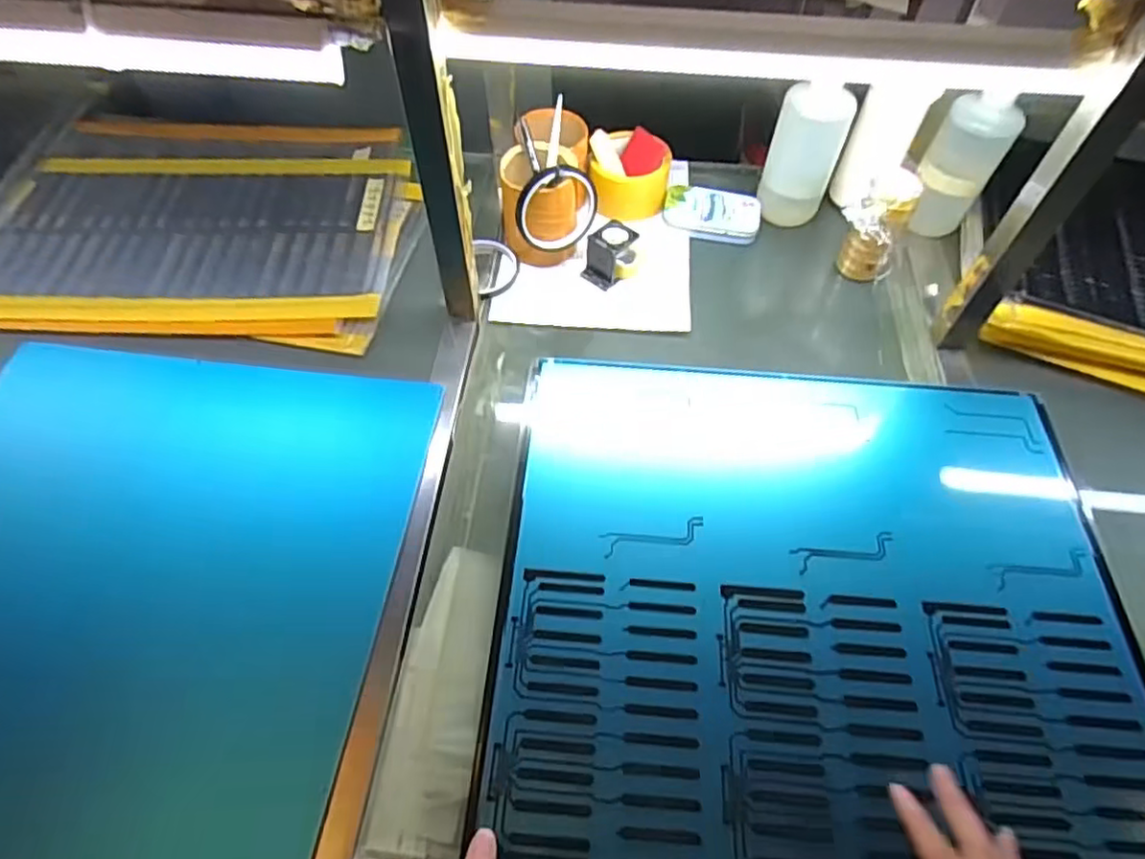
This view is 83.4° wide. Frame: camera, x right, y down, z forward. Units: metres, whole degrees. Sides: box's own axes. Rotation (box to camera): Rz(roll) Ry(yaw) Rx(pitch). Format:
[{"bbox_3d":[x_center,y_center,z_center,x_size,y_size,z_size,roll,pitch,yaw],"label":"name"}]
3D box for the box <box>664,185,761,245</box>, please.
[{"bbox_3d":[0.164,-0.254,0.755,0.110,0.016,0.068,12,57,7],"label":"box"}]

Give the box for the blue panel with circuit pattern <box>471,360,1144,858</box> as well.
[{"bbox_3d":[0.193,0.124,0.525,0.485,0.012,0.434,4,57,1],"label":"blue panel with circuit pattern"}]

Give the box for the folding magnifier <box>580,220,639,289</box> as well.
[{"bbox_3d":[0.042,-0.195,0.702,0.040,0.052,0.062,32,62,18],"label":"folding magnifier"}]

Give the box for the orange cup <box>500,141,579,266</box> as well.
[{"bbox_3d":[-0.035,-0.239,0.702,0.079,0.101,0.090,-4,57,-3],"label":"orange cup"}]

